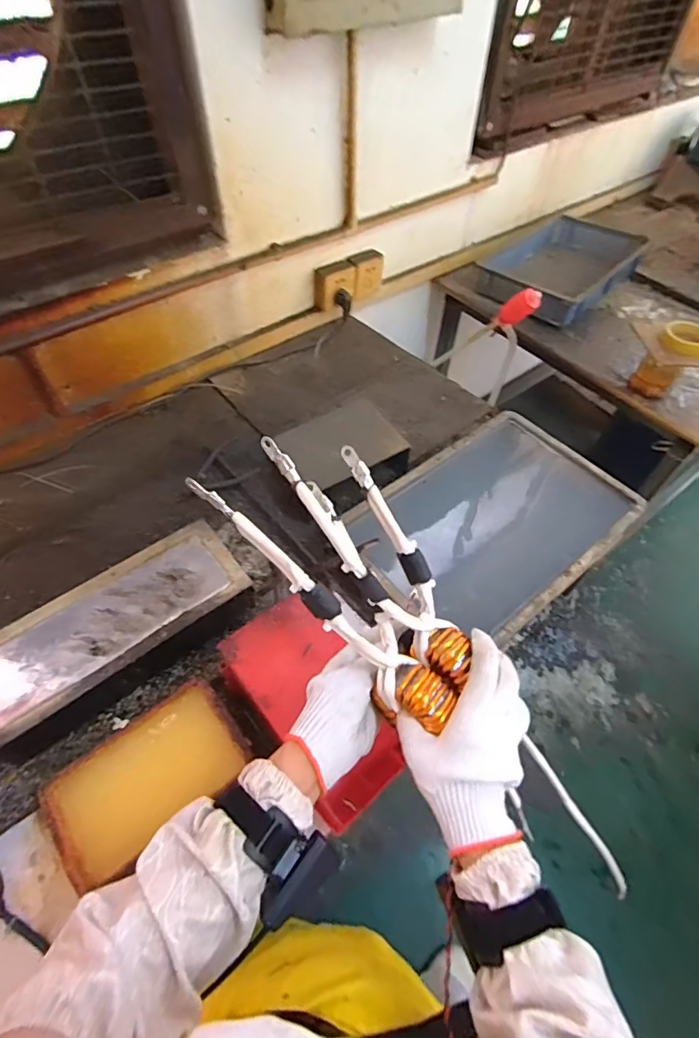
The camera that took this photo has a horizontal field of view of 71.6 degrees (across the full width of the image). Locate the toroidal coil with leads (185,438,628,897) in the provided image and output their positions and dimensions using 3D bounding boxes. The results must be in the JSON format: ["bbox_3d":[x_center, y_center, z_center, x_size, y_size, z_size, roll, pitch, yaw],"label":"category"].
[{"bbox_3d":[0.089,0.136,0.440,0.132,0.056,0.515,-44,101,-28],"label":"toroidal coil with leads"}]

